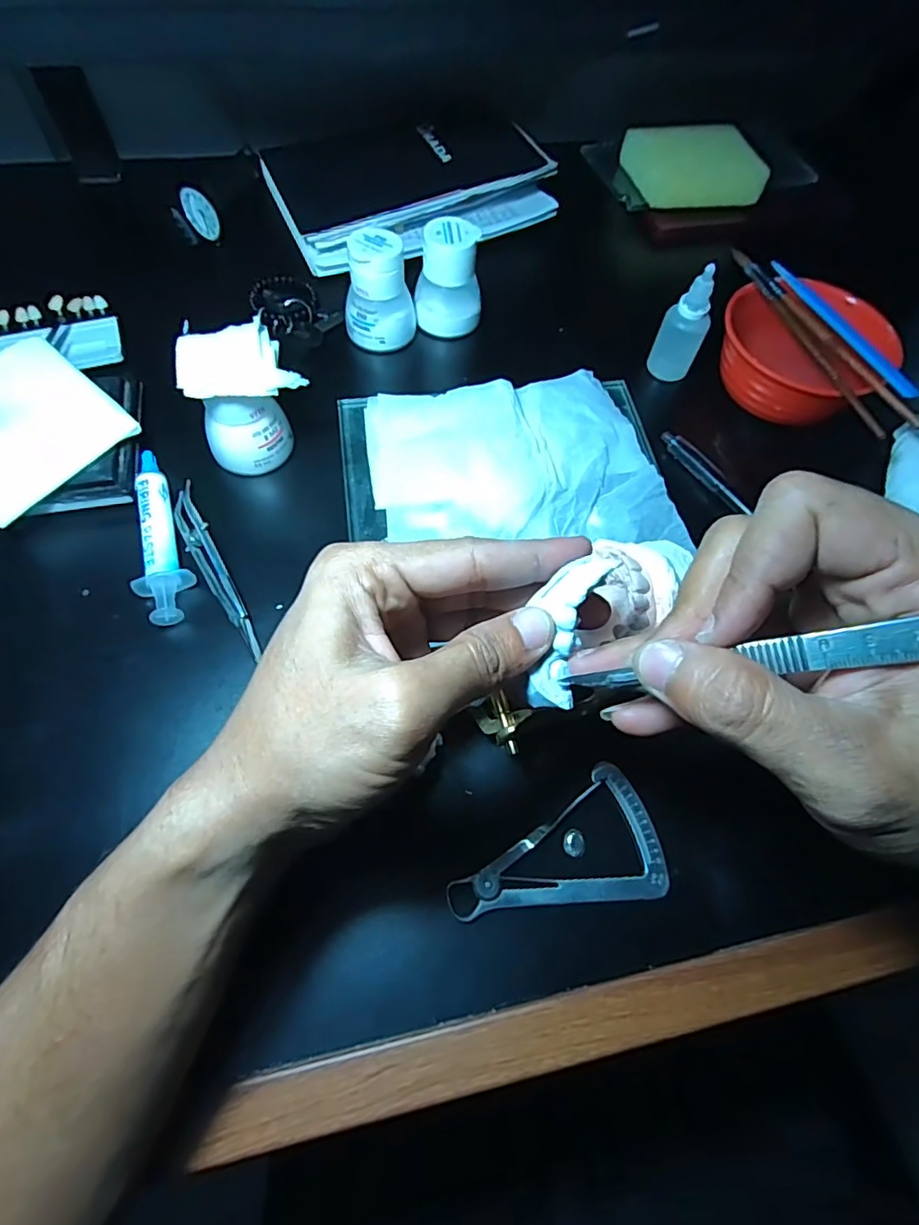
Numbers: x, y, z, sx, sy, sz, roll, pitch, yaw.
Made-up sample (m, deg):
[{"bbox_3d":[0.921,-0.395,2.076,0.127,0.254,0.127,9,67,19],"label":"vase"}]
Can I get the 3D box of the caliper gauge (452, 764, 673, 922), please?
[{"bbox_3d":[0.045,0.106,0.264,0.100,0.007,0.059,-4,65,-6],"label":"caliper gauge"}]

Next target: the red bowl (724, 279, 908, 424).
[{"bbox_3d":[0.228,-0.176,0.380,0.091,0.044,0.111,-28,69,-16],"label":"red bowl"}]

